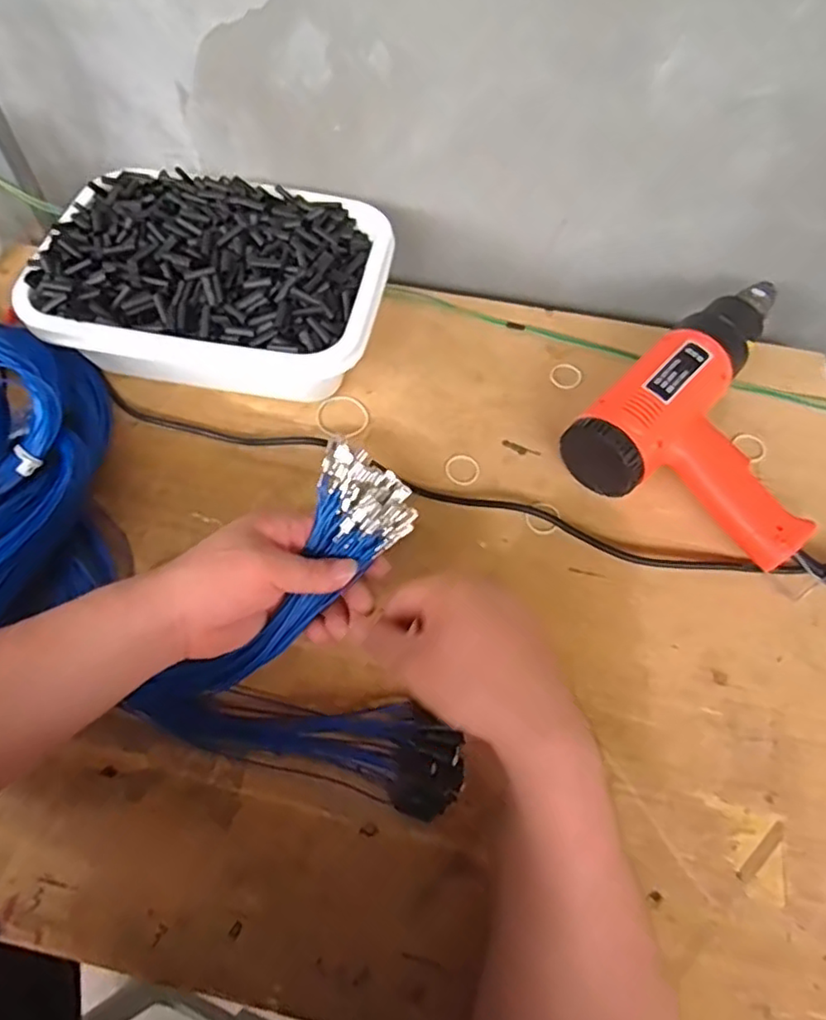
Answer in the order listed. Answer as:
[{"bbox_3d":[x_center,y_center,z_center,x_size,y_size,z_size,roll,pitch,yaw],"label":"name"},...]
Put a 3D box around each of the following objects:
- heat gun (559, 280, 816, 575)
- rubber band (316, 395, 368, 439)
[{"bbox_3d":[0.275,-0.081,0.553,0.185,0.073,0.269,39,66,20],"label":"heat gun"},{"bbox_3d":[-0.063,-0.084,0.589,0.047,0.005,0.042,40,66,20],"label":"rubber band"}]

